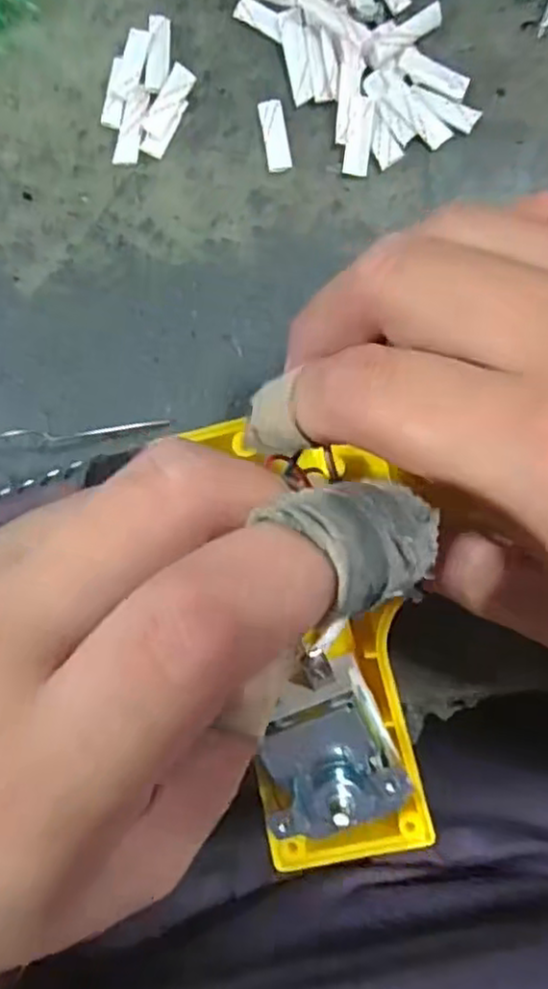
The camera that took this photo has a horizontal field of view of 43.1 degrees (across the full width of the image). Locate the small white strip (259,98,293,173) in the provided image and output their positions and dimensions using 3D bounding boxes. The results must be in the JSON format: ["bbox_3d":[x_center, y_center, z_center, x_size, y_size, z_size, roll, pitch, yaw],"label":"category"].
[{"bbox_3d":[0.000,-0.109,0.209,0.007,0.004,0.022,-9,89,2],"label":"small white strip"}]

